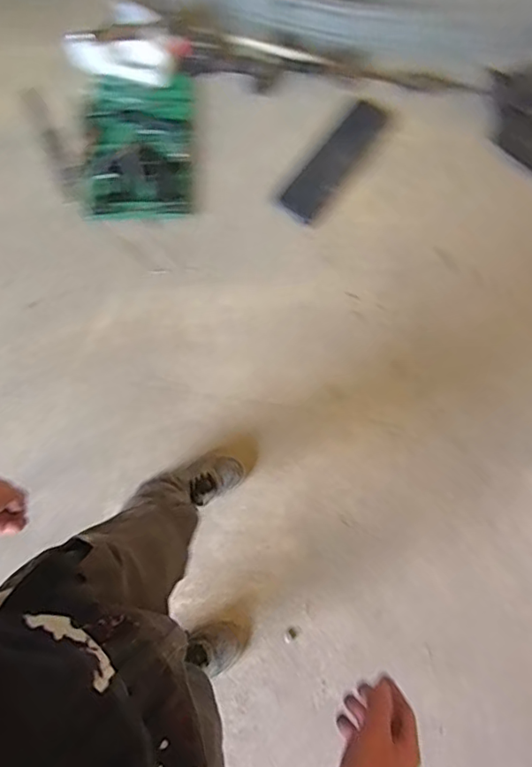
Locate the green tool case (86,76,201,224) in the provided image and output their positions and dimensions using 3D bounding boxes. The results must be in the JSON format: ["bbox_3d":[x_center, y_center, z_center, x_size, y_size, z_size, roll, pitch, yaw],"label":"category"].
[{"bbox_3d":[-0.374,-0.705,1.620,0.313,0.051,0.445,-3,77,0],"label":"green tool case"}]

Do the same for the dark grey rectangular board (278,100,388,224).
[{"bbox_3d":[0.204,-0.665,1.617,0.112,0.015,0.411,37,86,8],"label":"dark grey rectangular board"}]

